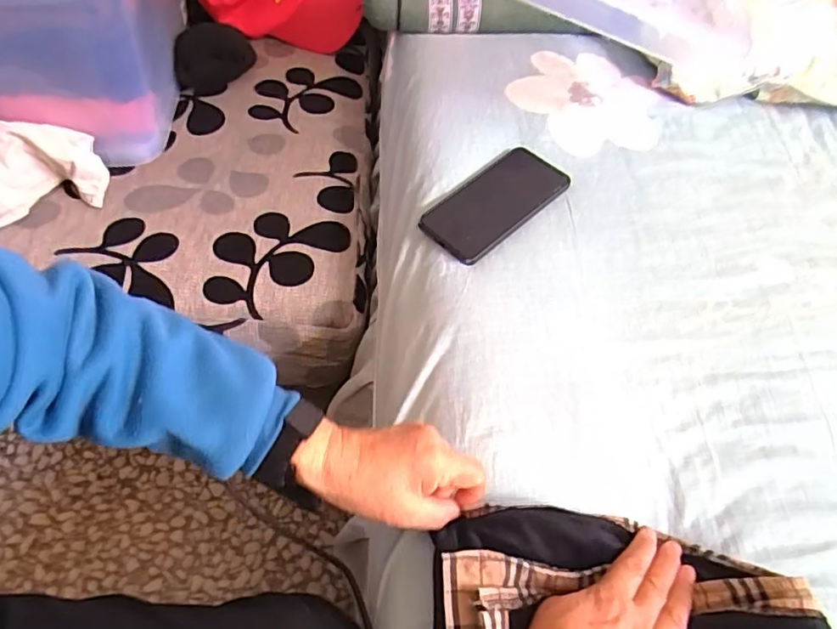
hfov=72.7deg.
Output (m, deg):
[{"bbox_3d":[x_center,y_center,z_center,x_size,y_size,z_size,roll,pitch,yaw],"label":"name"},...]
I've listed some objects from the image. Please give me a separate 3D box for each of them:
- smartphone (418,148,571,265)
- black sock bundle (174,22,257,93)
[{"bbox_3d":[0.084,-0.121,0.604,0.165,0.012,0.081,-36,67,-26],"label":"smartphone"},{"bbox_3d":[-0.289,-0.361,0.805,0.111,0.049,0.100,-12,59,-14],"label":"black sock bundle"}]

